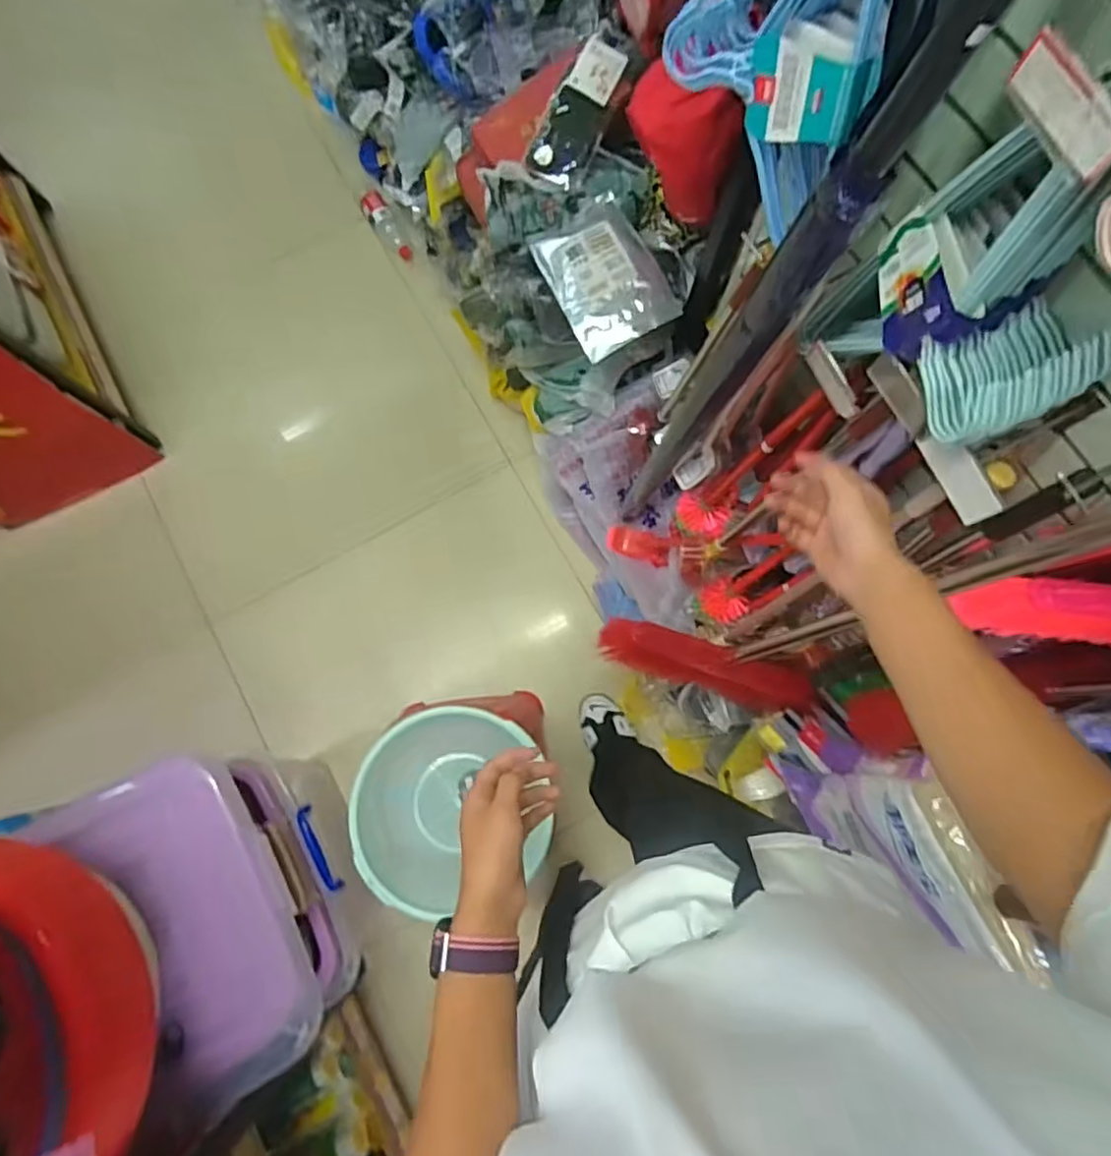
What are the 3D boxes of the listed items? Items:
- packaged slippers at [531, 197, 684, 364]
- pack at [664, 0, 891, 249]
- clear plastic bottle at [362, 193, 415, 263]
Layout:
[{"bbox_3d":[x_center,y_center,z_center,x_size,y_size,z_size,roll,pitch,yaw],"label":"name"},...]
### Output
[{"bbox_3d":[0.088,-0.526,1.125,0.178,0.053,0.243,-24,79,-5],"label":"packaged slippers"},{"bbox_3d":[0.206,-0.494,0.574,0.084,0.264,0.202,-43,82,-8],"label":"pack"},{"bbox_3d":[-0.431,-0.895,1.644,0.058,0.054,0.202,-28,80,-6],"label":"clear plastic bottle"}]

